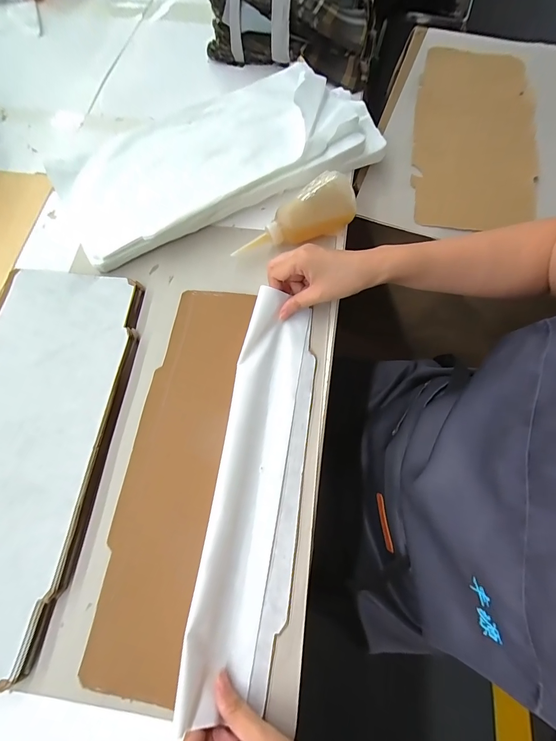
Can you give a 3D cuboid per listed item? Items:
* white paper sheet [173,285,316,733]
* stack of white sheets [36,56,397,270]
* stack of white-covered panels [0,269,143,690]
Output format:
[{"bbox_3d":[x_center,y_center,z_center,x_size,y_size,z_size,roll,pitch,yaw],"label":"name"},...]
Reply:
[{"bbox_3d":[-0.017,0.105,0.344,0.089,0.032,0.398,7,71,5],"label":"white paper sheet"},{"bbox_3d":[-0.088,-0.325,0.477,0.465,0.071,0.226,-23,72,-8],"label":"stack of white sheets"},{"bbox_3d":[-0.293,0.078,0.369,0.202,0.024,0.423,9,72,5],"label":"stack of white-covered panels"}]

